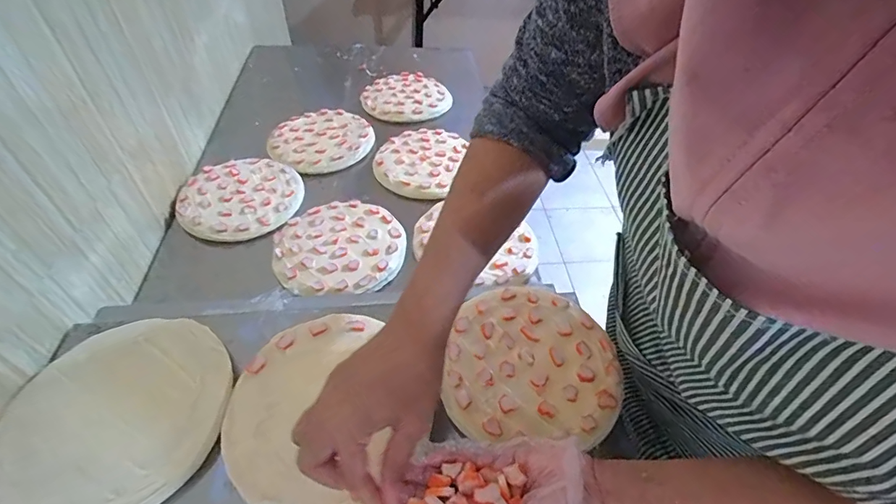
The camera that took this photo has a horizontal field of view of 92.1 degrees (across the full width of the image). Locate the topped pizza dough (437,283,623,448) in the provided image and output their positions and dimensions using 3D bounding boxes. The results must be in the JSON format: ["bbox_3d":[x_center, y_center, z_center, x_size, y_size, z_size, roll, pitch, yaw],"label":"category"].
[{"bbox_3d":[0.089,0.111,0.472,0.180,0.008,0.178,3,49,0],"label":"topped pizza dough"}]

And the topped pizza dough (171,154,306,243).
[{"bbox_3d":[-0.355,-0.098,0.745,0.194,0.025,0.188,-11,51,-12],"label":"topped pizza dough"}]

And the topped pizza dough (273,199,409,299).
[{"bbox_3d":[-0.169,-0.013,0.671,0.195,0.010,0.182,-8,50,-10],"label":"topped pizza dough"}]

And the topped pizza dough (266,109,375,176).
[{"bbox_3d":[-0.254,-0.227,0.869,0.198,0.022,0.182,-14,52,-15],"label":"topped pizza dough"}]

